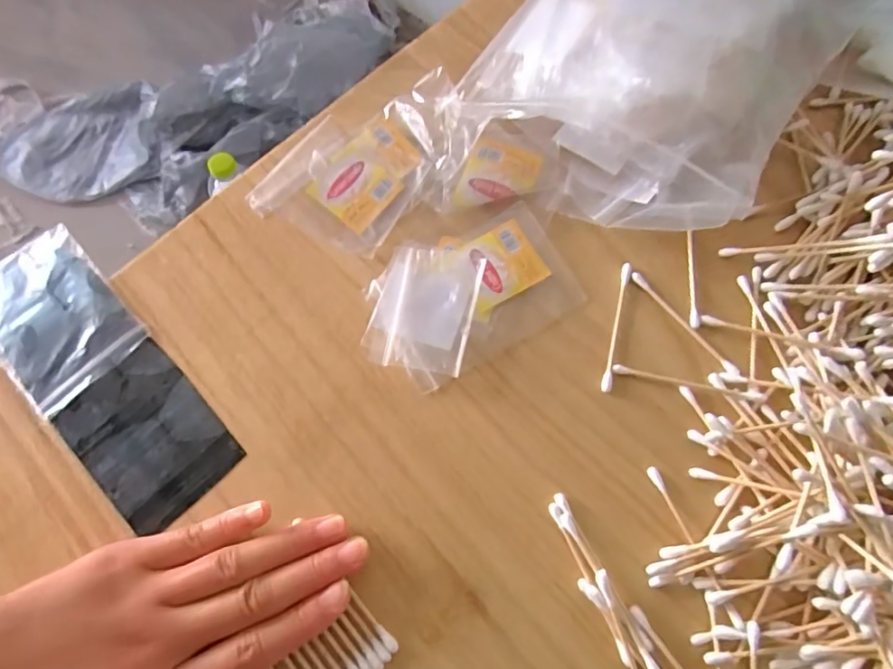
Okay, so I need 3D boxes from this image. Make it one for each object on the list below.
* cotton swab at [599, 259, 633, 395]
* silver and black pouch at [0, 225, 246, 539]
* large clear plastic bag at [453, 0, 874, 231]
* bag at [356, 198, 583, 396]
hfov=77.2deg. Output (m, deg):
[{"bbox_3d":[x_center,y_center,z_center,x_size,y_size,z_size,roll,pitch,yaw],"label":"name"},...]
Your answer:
[{"bbox_3d":[0.087,-0.005,0.285,0.005,0.004,0.070,13,73,7],"label":"cotton swab"},{"bbox_3d":[-0.180,0.019,0.288,0.178,0.008,0.063,43,79,12],"label":"silver and black pouch"},{"bbox_3d":[0.137,-0.187,0.318,0.166,0.050,0.271,35,76,13],"label":"large clear plastic bag"},{"bbox_3d":[0.009,-0.021,0.290,0.109,0.008,0.071,-29,73,-7],"label":"bag"}]

